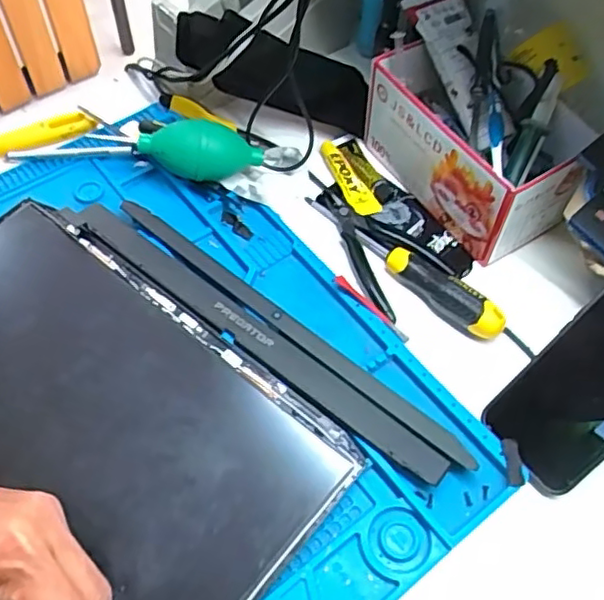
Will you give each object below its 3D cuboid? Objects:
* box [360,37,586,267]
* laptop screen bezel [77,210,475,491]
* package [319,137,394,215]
[{"bbox_3d":[0.132,-0.128,0.538,0.074,0.092,0.178,-29,61,-19],"label":"box"},{"bbox_3d":[-0.036,0.018,0.484,0.349,0.008,0.048,34,62,20],"label":"laptop screen bezel"},{"bbox_3d":[0.050,-0.115,0.576,0.041,0.013,0.090,-18,58,-12],"label":"package"}]

